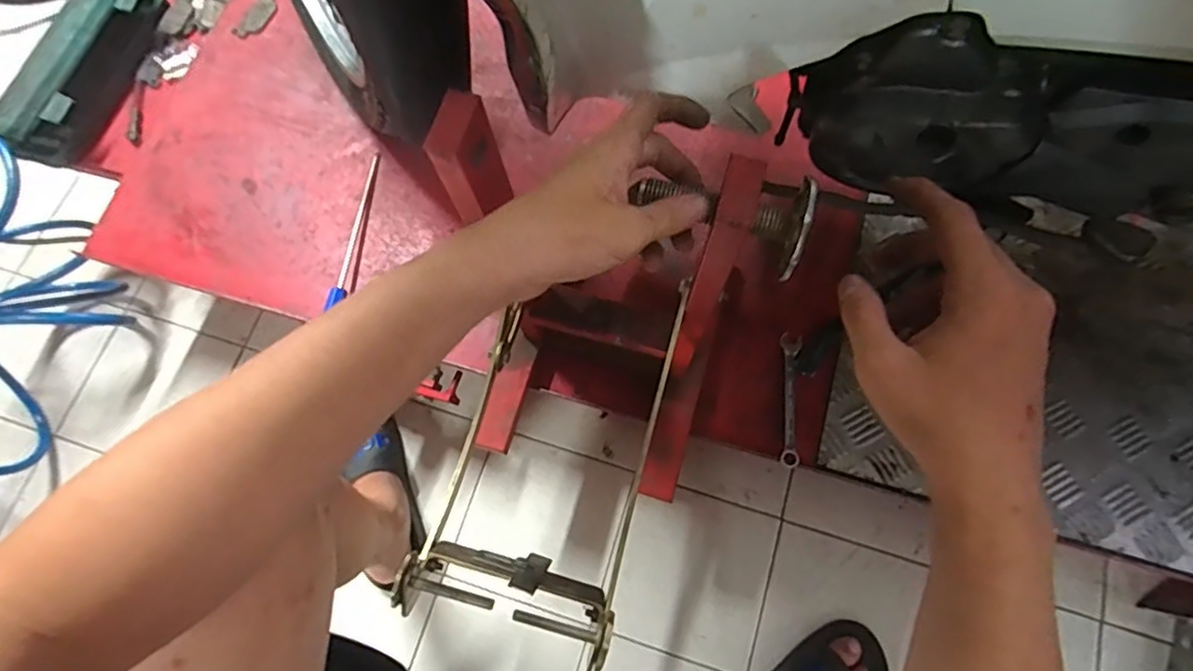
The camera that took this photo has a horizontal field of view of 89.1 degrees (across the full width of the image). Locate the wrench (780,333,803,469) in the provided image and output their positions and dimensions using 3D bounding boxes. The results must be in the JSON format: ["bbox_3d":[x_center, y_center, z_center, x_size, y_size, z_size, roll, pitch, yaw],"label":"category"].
[{"bbox_3d":[0.210,0.069,0.659,0.022,0.013,0.145,7,73,4],"label":"wrench"}]

